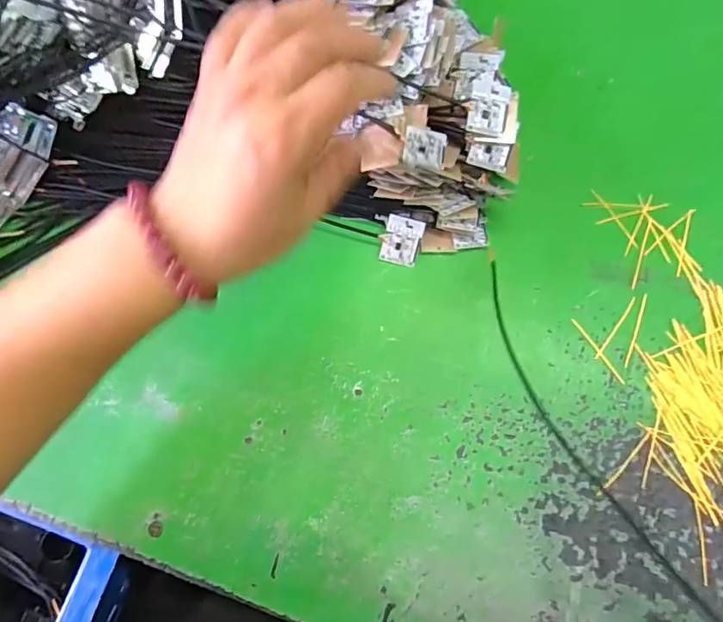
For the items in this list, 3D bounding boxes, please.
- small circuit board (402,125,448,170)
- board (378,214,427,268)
[{"bbox_3d":[0.038,-0.099,0.296,0.024,0.004,0.033,13,58,-2],"label":"small circuit board"},{"bbox_3d":[0.028,-0.049,0.343,0.028,0.004,0.033,14,99,-1],"label":"board"}]

